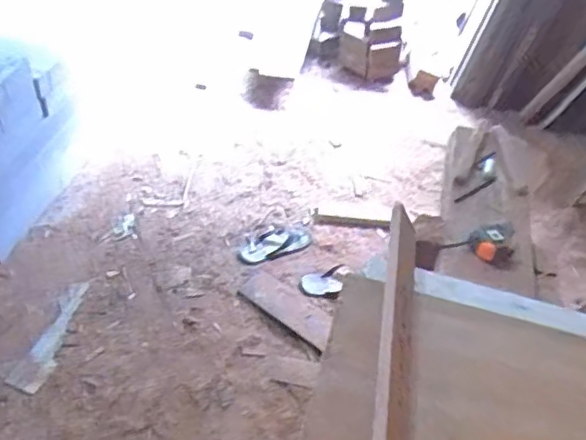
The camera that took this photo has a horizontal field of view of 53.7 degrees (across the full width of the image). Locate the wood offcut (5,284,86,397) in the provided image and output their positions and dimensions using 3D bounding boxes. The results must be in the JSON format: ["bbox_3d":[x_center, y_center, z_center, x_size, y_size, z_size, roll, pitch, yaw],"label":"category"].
[{"bbox_3d":[-0.683,0.325,1.662,0.091,0.034,0.364,16,53,7],"label":"wood offcut"}]

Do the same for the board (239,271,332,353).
[{"bbox_3d":[-0.014,0.290,1.896,0.325,0.033,0.130,29,49,20],"label":"board"}]

